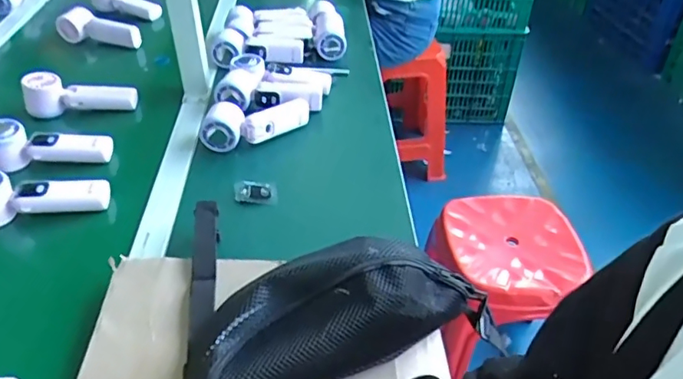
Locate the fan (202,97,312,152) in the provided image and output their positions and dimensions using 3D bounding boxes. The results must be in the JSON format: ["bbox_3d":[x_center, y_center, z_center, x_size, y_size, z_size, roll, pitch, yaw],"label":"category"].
[{"bbox_3d":[-0.126,-0.096,0.805,0.165,0.065,0.065,-7,39,-11],"label":"fan"}]

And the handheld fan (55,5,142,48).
[{"bbox_3d":[-0.470,-0.314,1.042,0.160,0.052,0.056,15,40,16],"label":"handheld fan"}]

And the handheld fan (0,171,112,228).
[{"bbox_3d":[-0.377,0.001,0.662,0.163,0.062,0.048,-5,39,-9],"label":"handheld fan"}]

